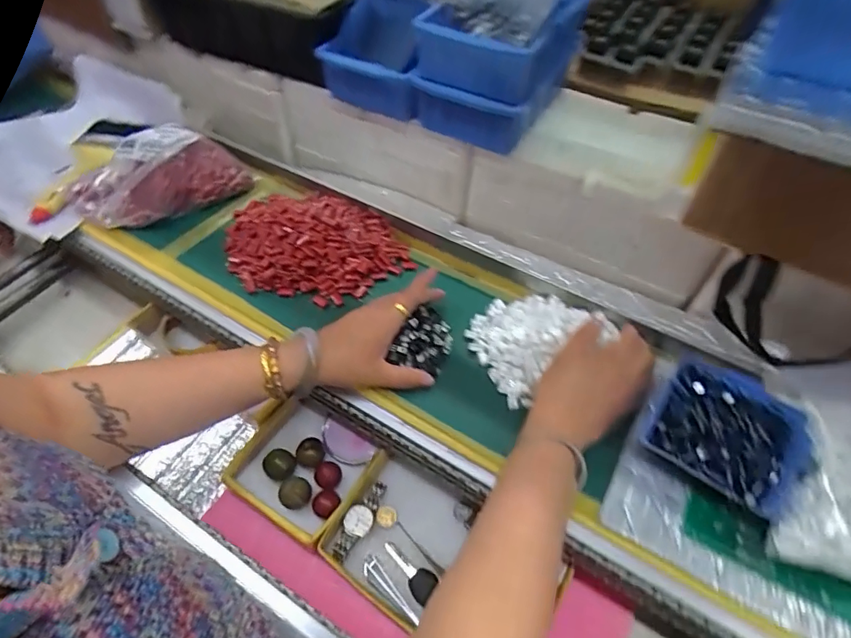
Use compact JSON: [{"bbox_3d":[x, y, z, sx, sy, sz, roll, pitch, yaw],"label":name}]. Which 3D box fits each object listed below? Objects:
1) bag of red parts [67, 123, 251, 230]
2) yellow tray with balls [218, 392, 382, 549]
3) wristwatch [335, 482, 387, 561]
[{"bbox_3d":[-0.322,-0.172,0.585,0.197,0.051,0.140,-24,57,-17],"label":"bag of red parts"},{"bbox_3d":[-0.125,0.146,0.486,0.117,0.049,0.112,26,57,18],"label":"yellow tray with balls"},{"bbox_3d":[-0.062,0.191,0.458,0.025,0.017,0.076,25,57,18],"label":"wristwatch"}]

